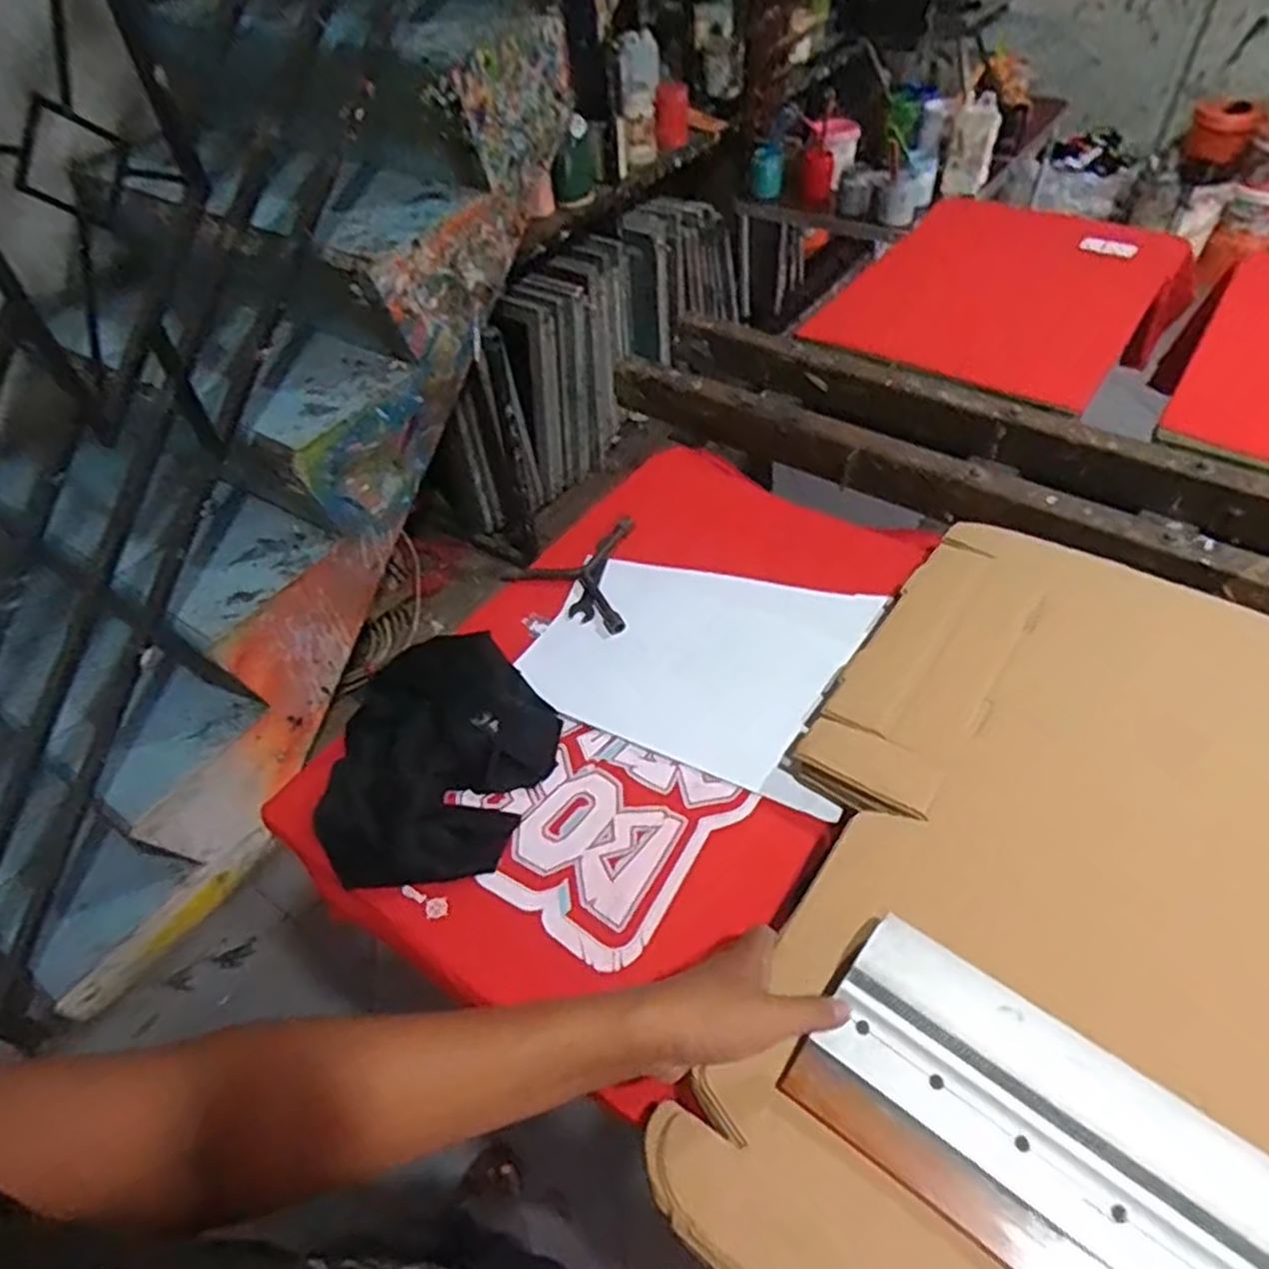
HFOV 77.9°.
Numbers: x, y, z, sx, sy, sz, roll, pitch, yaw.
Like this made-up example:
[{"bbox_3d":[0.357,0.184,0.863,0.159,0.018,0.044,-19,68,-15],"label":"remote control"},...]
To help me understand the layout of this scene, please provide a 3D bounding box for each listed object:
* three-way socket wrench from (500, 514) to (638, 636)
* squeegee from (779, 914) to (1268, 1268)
[{"bbox_3d":[-0.073,-0.068,0.837,0.135,0.013,0.160,2,48,6],"label":"three-way socket wrench"},{"bbox_3d":[0.243,0.288,0.423,0.290,0.025,0.128,28,56,28],"label":"squeegee"}]

